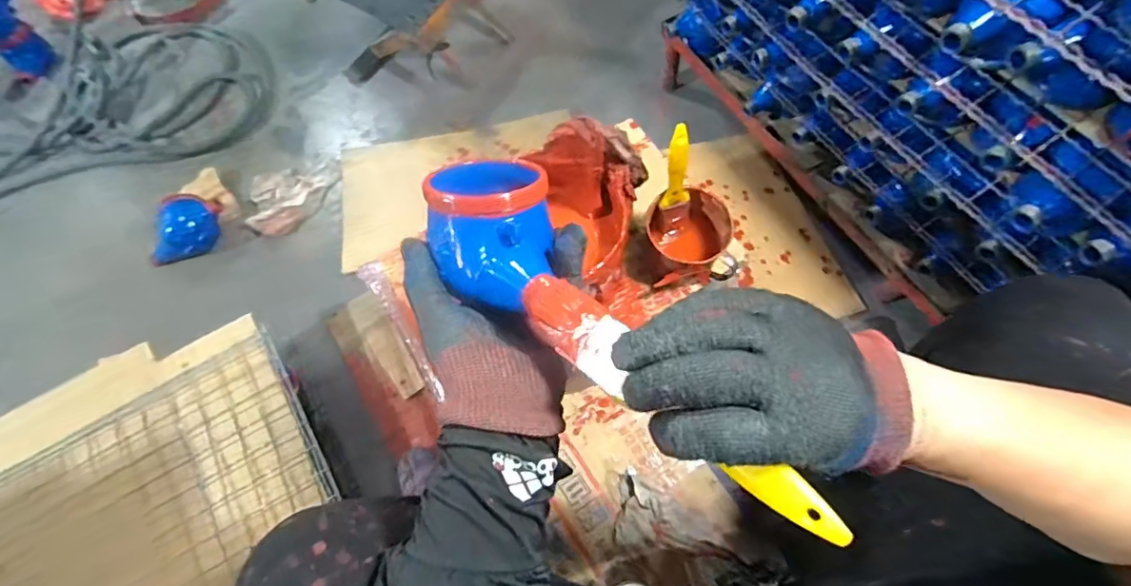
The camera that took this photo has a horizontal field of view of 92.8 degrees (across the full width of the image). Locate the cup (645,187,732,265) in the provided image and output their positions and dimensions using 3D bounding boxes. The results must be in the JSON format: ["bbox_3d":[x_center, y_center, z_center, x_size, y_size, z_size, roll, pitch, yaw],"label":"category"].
[{"bbox_3d":[0.142,-0.065,0.633,0.089,0.071,0.088,-1,68,2],"label":"cup"}]

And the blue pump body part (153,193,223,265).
[{"bbox_3d":[-0.654,-0.107,0.933,0.105,0.057,0.115,11,69,7],"label":"blue pump body part"}]

